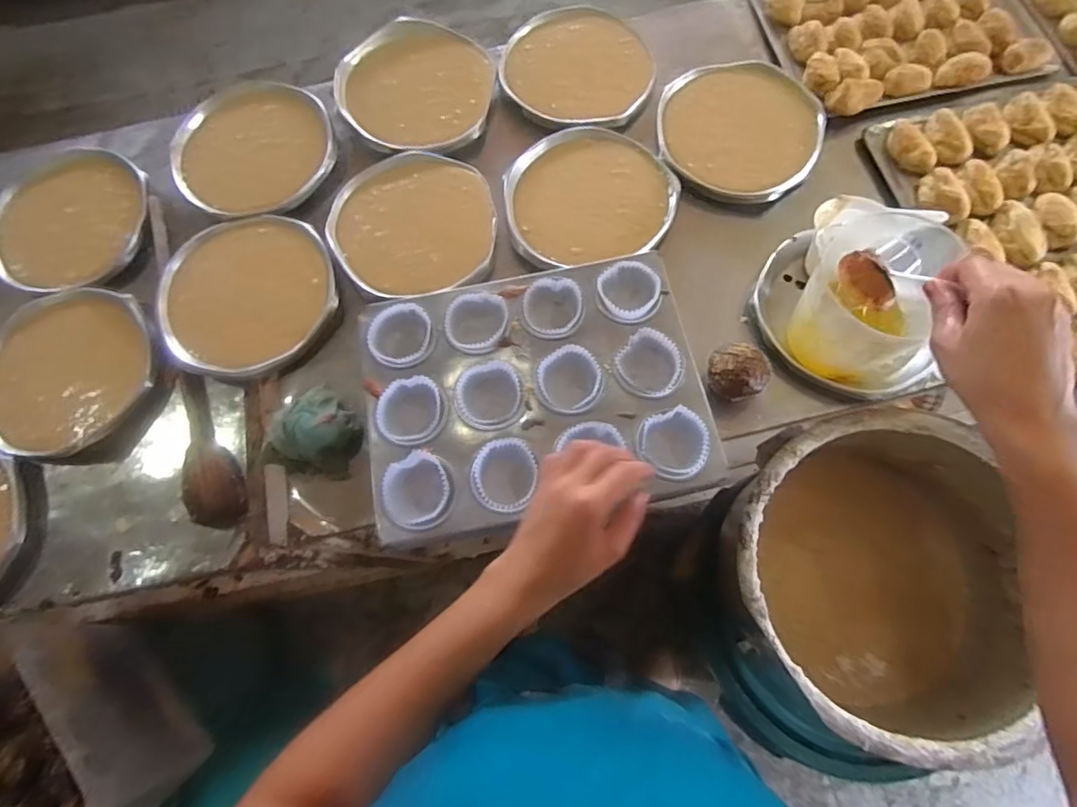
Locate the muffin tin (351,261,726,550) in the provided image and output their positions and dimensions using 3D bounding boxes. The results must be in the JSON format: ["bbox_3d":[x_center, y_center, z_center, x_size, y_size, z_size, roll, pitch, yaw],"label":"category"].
[{"bbox_3d":[-0.006,-0.013,0.566,0.333,0.035,0.258,-10,72,-1],"label":"muffin tin"}]

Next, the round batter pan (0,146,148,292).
[{"bbox_3d":[-0.586,-0.229,0.690,0.210,0.036,0.187,26,75,10],"label":"round batter pan"}]

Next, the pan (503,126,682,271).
[{"bbox_3d":[0.056,-0.243,0.663,0.192,0.025,0.190,-1,72,2],"label":"pan"}]

